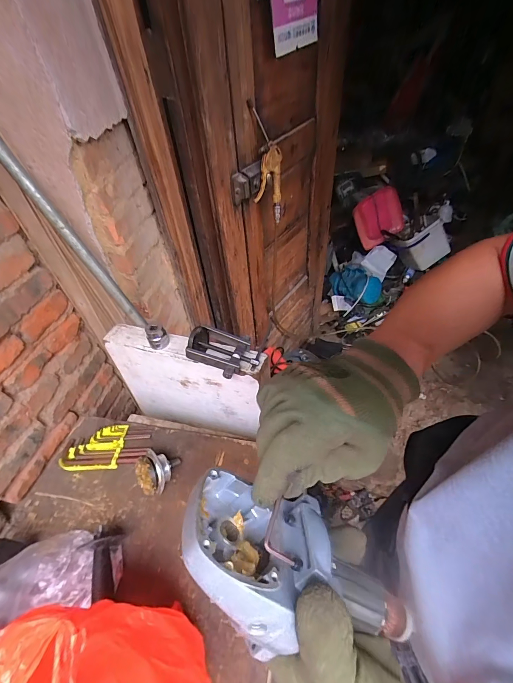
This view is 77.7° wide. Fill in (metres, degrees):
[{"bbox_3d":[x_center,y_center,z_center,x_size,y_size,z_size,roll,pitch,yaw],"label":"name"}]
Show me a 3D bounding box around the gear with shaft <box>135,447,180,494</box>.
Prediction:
[{"bbox_3d":[-0.173,0.223,0.559,0.074,0.062,0.066,-31,51,-21],"label":"gear with shaft"}]

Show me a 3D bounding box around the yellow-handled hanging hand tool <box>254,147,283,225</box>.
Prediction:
[{"bbox_3d":[0.032,-0.385,0.801,0.042,0.167,0.072,29,56,28],"label":"yellow-handled hanging hand tool"}]

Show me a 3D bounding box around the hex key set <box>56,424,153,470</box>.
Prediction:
[{"bbox_3d":[-0.298,0.209,0.632,0.171,0.011,0.088,-3,47,3],"label":"hex key set"}]

